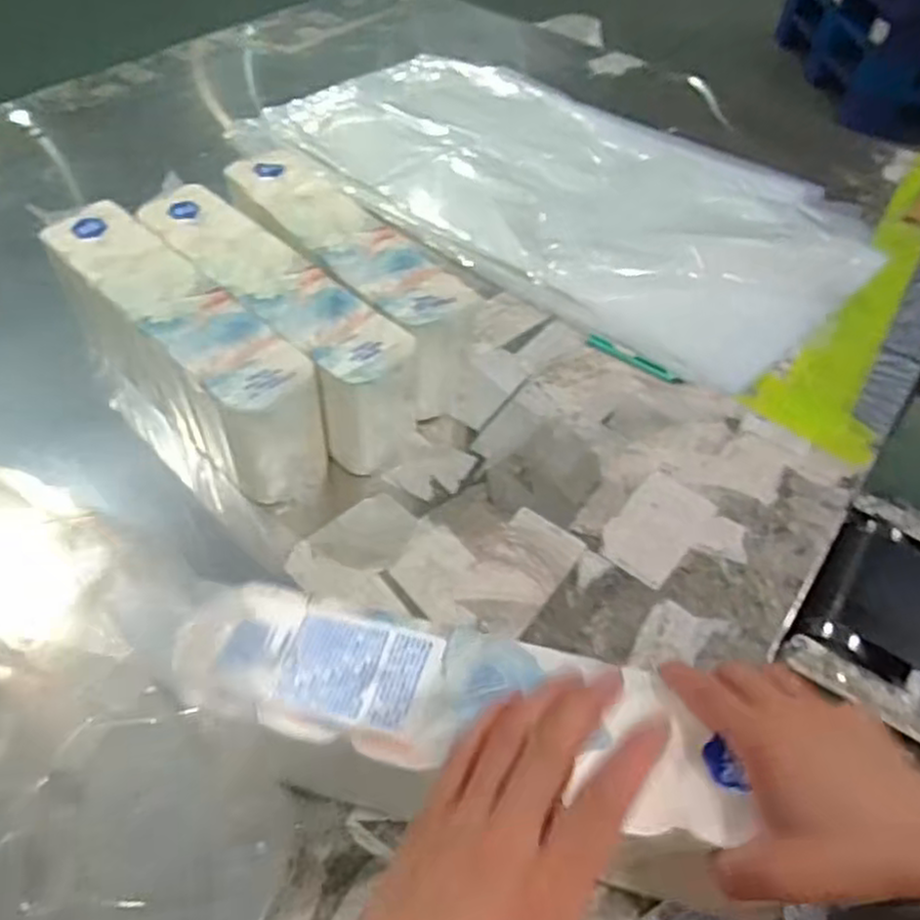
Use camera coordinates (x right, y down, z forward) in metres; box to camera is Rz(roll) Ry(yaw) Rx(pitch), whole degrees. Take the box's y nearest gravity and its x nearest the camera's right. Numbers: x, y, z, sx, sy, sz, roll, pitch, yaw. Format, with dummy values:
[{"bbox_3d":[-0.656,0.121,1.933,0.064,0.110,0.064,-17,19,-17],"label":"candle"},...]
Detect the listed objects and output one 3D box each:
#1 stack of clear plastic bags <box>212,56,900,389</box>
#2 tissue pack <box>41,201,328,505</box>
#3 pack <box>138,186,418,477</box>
[{"bbox_3d":[0.161,-0.426,1.136,0.953,0.044,0.513,31,54,21],"label":"stack of clear plastic bags"},{"bbox_3d":[-0.293,-0.117,0.777,0.379,0.137,0.094,38,57,25],"label":"tissue pack"},{"bbox_3d":[-0.198,-0.147,0.800,0.389,0.136,0.095,38,57,25],"label":"pack"}]

